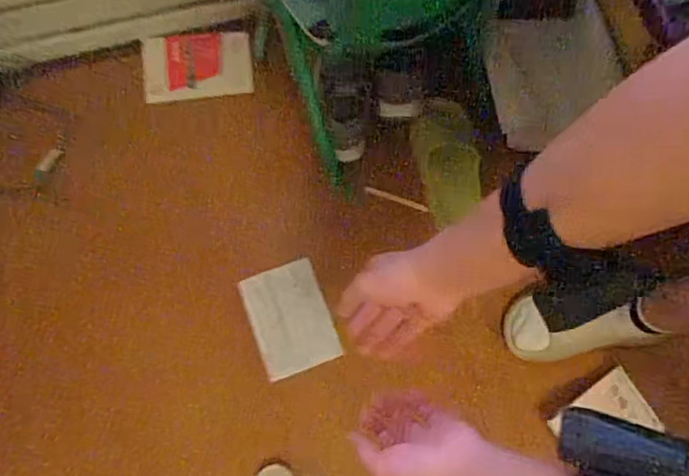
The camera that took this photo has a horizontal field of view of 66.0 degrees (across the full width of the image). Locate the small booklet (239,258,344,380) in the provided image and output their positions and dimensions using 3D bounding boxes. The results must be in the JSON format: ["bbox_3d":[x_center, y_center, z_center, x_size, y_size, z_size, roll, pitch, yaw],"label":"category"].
[{"bbox_3d":[-0.092,0.135,0.905,0.130,0.006,0.177,-17,74,-19],"label":"small booklet"}]

